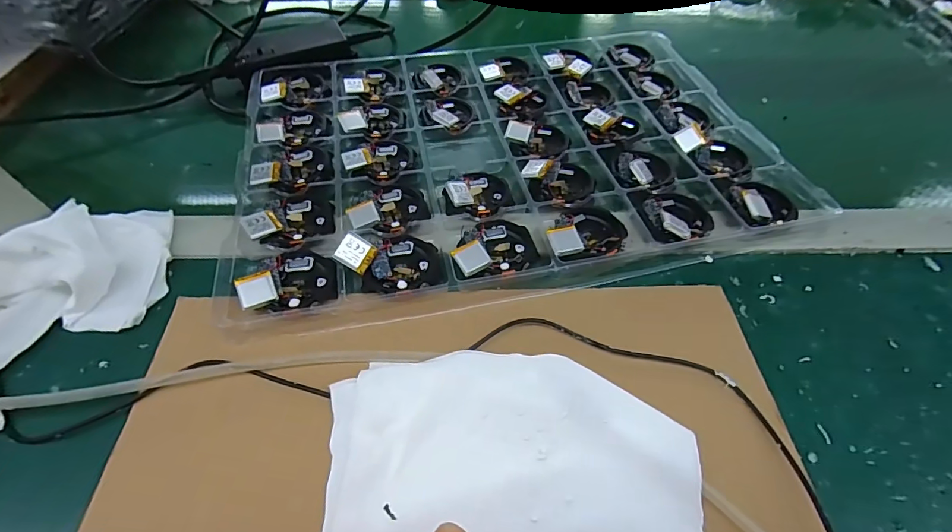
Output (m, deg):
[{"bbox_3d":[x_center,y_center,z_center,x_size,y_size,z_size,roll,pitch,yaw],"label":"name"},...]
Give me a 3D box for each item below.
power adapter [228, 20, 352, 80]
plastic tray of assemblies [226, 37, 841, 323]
[{"bbox_3d":[-0.193,-0.223,0.443,0.116,0.022,0.050,-22,77,-17],"label":"power adapter"},{"bbox_3d":[0.027,-0.115,0.378,0.437,0.022,0.299,-9,55,-7],"label":"plastic tray of assemblies"}]

